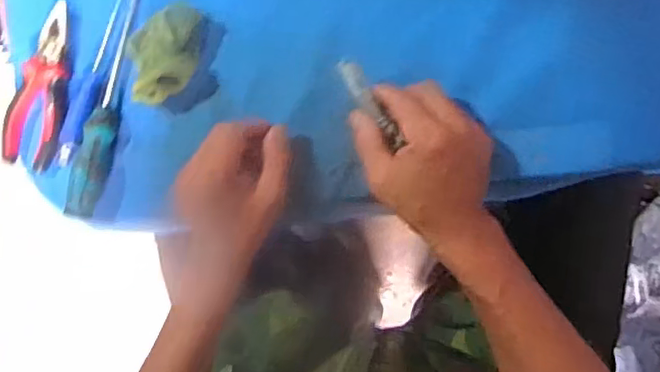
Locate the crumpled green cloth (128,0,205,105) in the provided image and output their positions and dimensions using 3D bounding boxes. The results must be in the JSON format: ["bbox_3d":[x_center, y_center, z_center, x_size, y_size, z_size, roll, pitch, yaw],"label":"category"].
[{"bbox_3d":[-0.154,-0.121,0.534,0.061,0.038,0.092,11,89,10],"label":"crumpled green cloth"}]

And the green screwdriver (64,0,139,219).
[{"bbox_3d":[-0.207,-0.091,0.547,0.025,0.027,0.242,10,89,10],"label":"green screwdriver"}]

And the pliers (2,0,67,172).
[{"bbox_3d":[-0.278,-0.096,0.565,0.059,0.013,0.155,9,89,10],"label":"pliers"}]

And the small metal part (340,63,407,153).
[{"bbox_3d":[0.033,-0.067,0.482,0.016,0.007,0.081,-33,93,7],"label":"small metal part"}]

